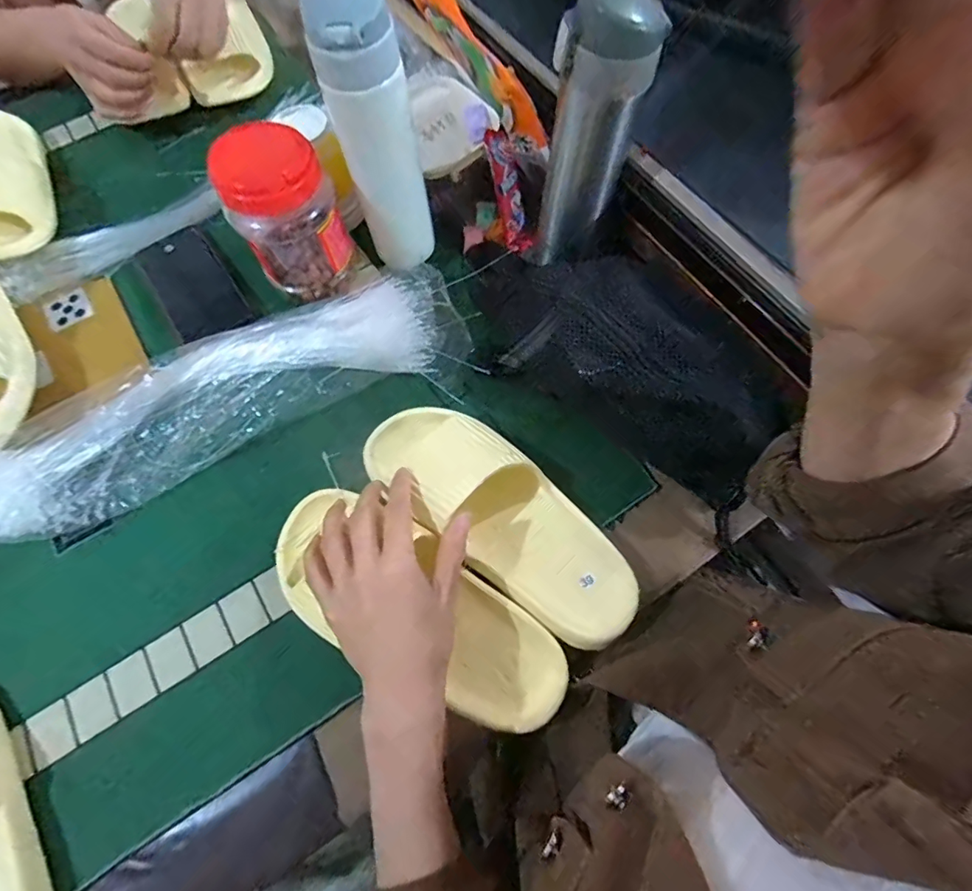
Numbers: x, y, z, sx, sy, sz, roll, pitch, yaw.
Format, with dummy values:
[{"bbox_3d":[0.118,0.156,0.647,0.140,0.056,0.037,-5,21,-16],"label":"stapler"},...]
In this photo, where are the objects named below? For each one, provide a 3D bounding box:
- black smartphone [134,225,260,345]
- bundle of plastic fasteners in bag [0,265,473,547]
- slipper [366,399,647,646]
[{"bbox_3d":[-0.303,-0.166,0.515,0.074,0.016,0.135,-35,72,-10],"label":"black smartphone"},{"bbox_3d":[-0.221,-0.051,0.436,0.423,0.055,0.115,-25,69,-6],"label":"bundle of plastic fasteners in bag"},{"bbox_3d":[0.014,0.049,0.382,0.242,0.055,0.092,41,76,12],"label":"slipper"}]

